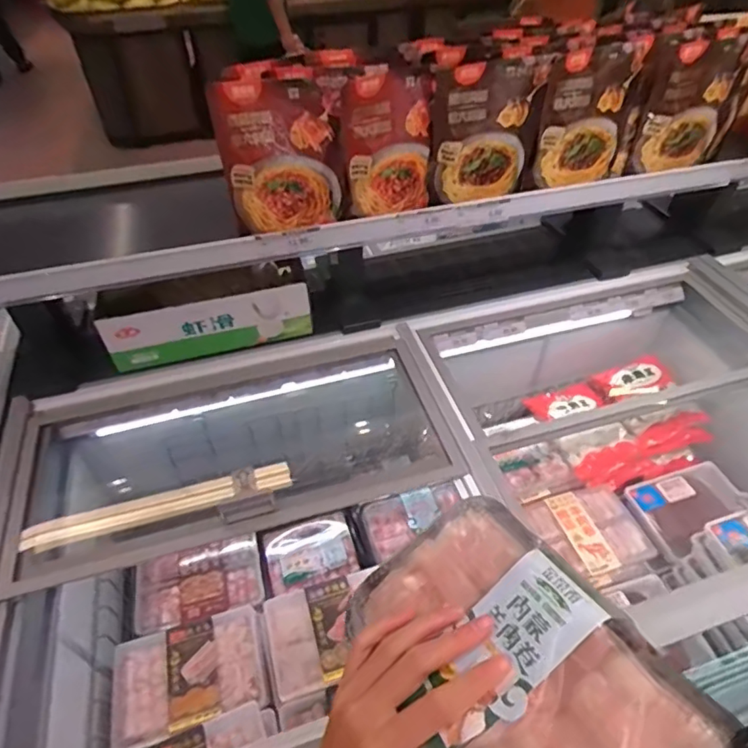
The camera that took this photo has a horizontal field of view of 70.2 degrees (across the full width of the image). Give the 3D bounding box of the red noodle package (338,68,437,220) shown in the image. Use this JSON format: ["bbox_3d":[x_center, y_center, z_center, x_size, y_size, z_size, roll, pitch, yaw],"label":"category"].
[{"bbox_3d":[0.020,-0.341,0.799,0.149,0.200,0.033,-20,40,-24],"label":"red noodle package"}]

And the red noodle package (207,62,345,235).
[{"bbox_3d":[-0.141,-0.328,0.787,0.160,0.213,0.078,-13,36,-8],"label":"red noodle package"}]

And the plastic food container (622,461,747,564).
[{"bbox_3d":[0.663,0.276,1.119,0.229,0.048,0.152,-17,47,-15],"label":"plastic food container"}]

